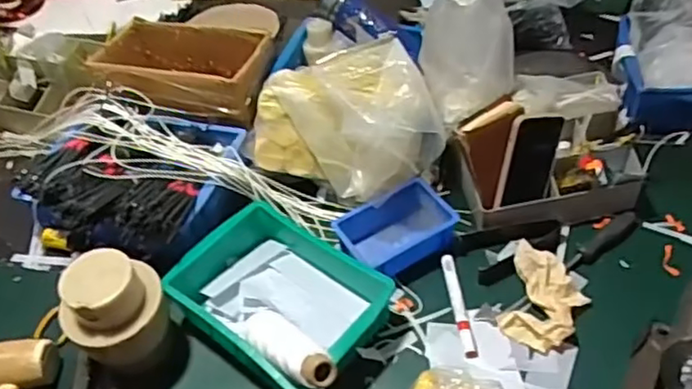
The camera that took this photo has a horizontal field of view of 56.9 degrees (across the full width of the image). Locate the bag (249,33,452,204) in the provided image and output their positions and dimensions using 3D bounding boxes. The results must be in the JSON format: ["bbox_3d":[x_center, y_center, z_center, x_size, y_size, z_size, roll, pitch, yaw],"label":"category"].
[{"bbox_3d":[-0.005,-0.098,0.874,0.253,0.148,0.151,-3,47,3],"label":"bag"}]

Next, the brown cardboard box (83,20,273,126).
[{"bbox_3d":[-0.265,-0.204,1.032,0.285,0.079,0.143,8,48,14],"label":"brown cardboard box"}]

